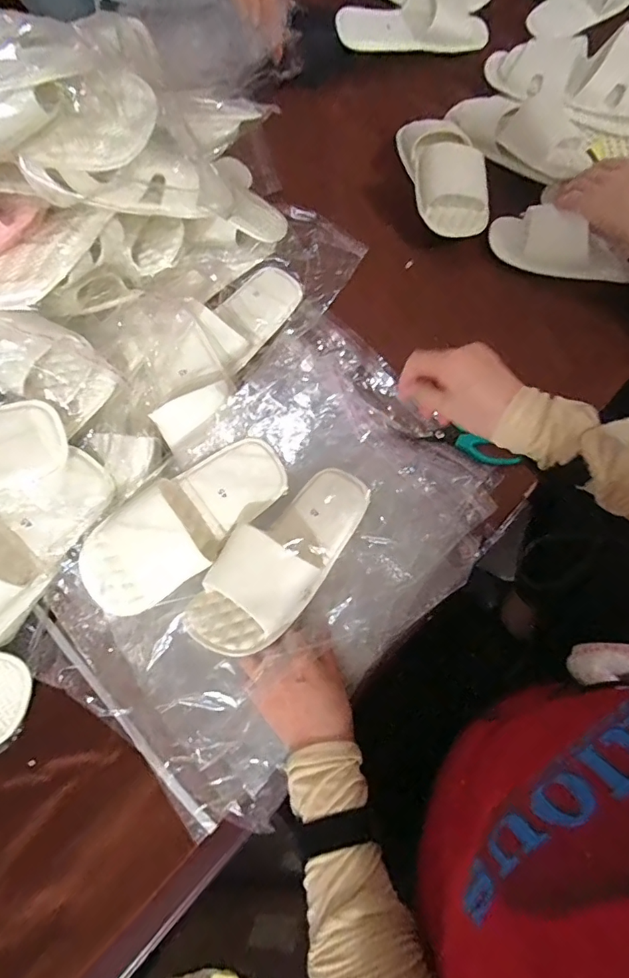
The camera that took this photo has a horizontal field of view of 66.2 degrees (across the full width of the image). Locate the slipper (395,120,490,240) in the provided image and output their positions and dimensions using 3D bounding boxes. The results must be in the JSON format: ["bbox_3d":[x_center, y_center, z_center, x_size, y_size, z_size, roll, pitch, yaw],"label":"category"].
[{"bbox_3d":[0.185,-0.457,0.684,0.088,0.072,0.233,-6,69,0],"label":"slipper"}]

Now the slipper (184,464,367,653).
[{"bbox_3d":[-0.029,0.068,0.497,0.093,0.049,0.225,37,65,14],"label":"slipper"}]

